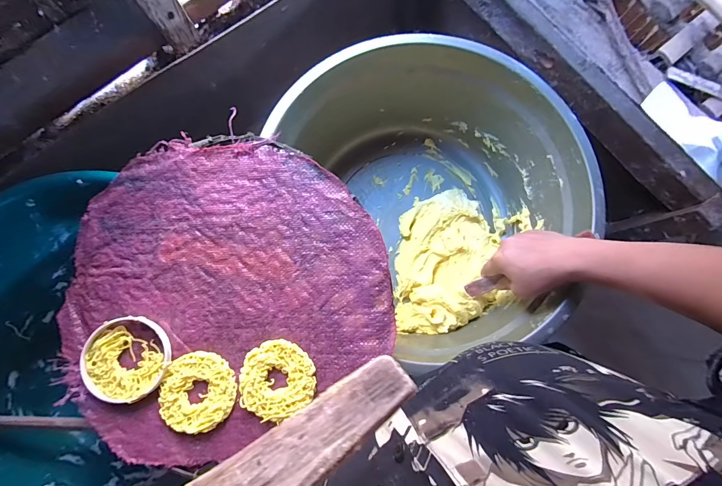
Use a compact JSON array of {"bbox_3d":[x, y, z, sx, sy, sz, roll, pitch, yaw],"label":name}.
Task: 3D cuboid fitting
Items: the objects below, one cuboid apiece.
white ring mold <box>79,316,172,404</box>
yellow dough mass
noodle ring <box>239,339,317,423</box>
[{"bbox_3d":[-0.253,0.125,0.362,0.093,0.009,0.088,0,81,0],"label":"white ring mold"},{"bbox_3d":[0.137,0.023,0.527,0.152,0.070,0.224,3,81,0],"label":"yellow dough mass"},{"bbox_3d":[-0.089,0.144,0.356,0.077,0.006,0.077,0,81,0],"label":"noodle ring"}]

